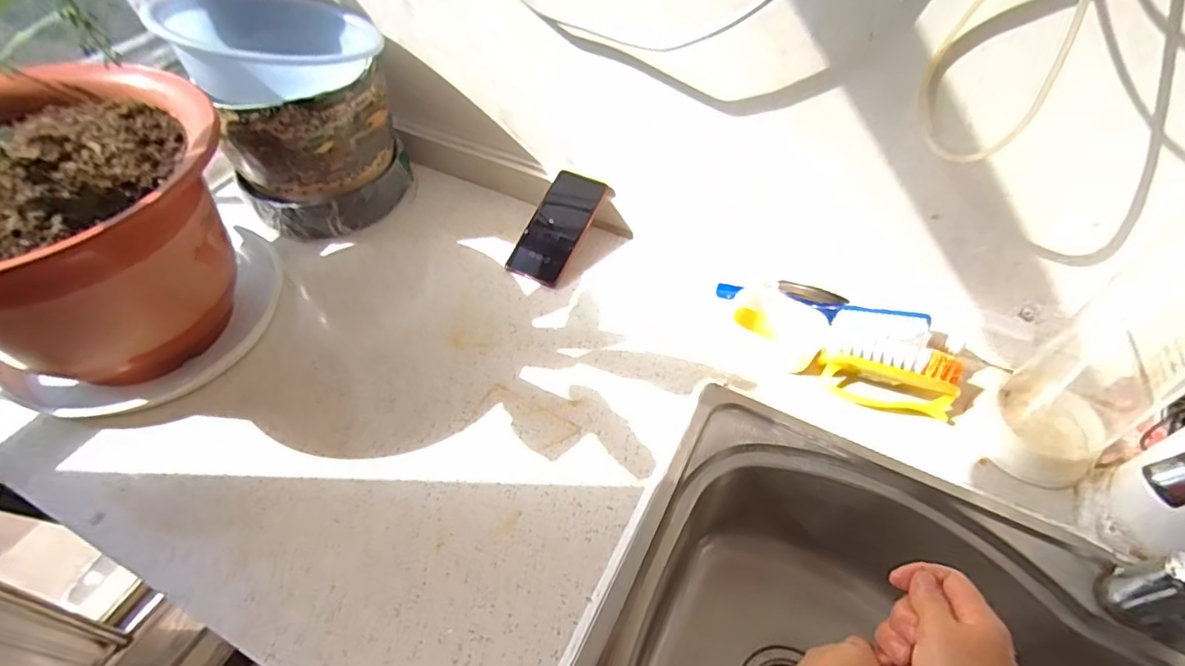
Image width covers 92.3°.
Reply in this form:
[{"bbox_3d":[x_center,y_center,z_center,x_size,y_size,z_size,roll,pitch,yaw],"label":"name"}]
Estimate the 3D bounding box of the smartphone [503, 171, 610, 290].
[{"bbox_3d":[-0.044,-0.140,0.741,0.077,0.010,0.165,22,73,16],"label":"smartphone"}]

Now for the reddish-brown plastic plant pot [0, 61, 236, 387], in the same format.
[{"bbox_3d":[-0.493,-0.080,0.553,0.265,0.244,0.277,1,50,-1],"label":"reddish-brown plastic plant pot"}]

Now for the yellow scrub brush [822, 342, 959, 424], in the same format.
[{"bbox_3d":[0.313,0.046,0.603,0.133,0.060,0.044,10,51,7],"label":"yellow scrub brush"}]

